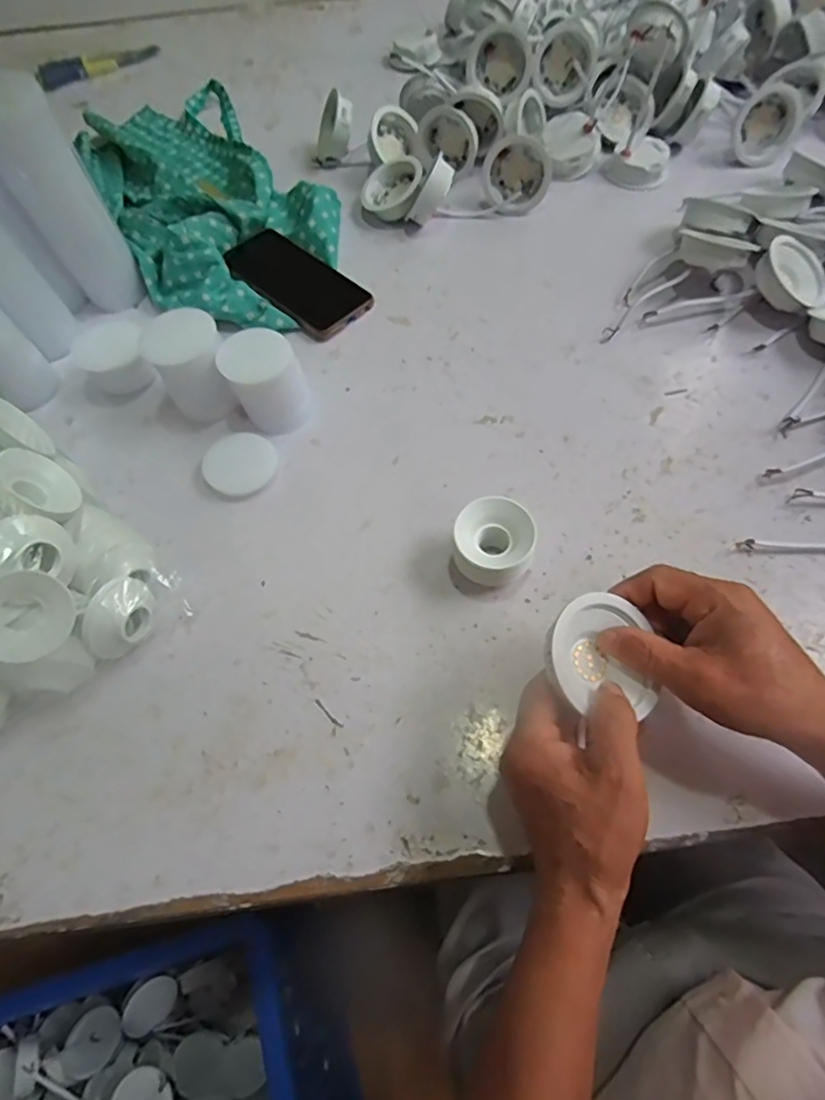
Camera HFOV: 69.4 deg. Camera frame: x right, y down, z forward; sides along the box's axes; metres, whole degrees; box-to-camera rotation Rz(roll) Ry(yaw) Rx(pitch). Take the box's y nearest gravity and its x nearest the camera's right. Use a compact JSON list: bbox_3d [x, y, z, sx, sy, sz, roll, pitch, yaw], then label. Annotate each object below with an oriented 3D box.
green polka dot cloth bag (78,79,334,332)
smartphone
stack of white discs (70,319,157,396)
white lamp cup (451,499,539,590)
[{"bbox_3d":[-0.236,-0.408,0.668,0.225,0.046,0.478,-27,64,-11],"label":"green polka dot cloth bag"},{"bbox_3d":[-0.123,-0.276,0.611,0.169,0.014,0.084,40,62,18],"label":"smartphone"},{"bbox_3d":[-0.272,-0.173,0.548,0.059,0.044,0.064,-17,62,-6],"label":"stack of white discs"},{"bbox_3d":[0.058,0.000,0.431,0.056,0.045,0.059,2,62,4],"label":"white lamp cup"}]

